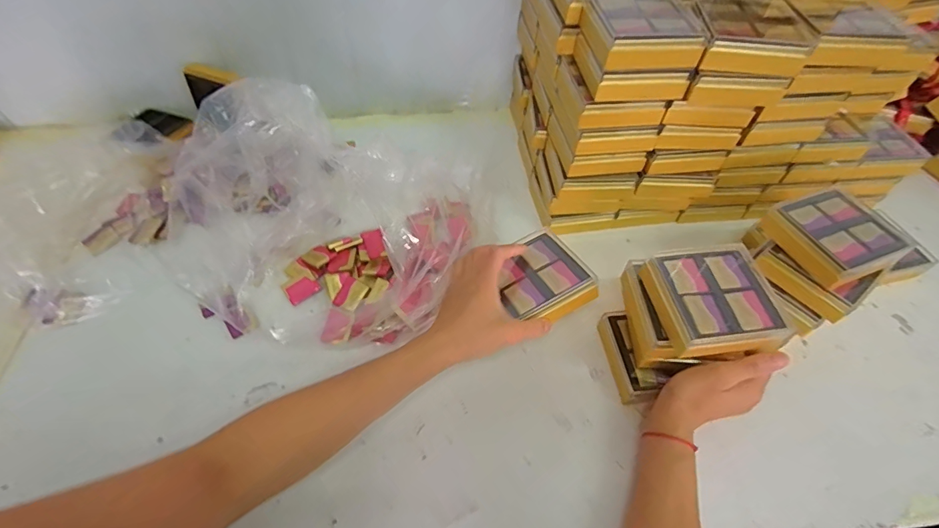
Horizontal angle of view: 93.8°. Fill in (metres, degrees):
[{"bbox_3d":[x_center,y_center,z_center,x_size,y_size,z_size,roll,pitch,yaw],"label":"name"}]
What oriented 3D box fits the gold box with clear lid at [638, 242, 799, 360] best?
[{"bbox_3d":[0.234,0.031,0.421,0.114,0.027,0.106,-5,59,-7],"label":"gold box with clear lid"}]

